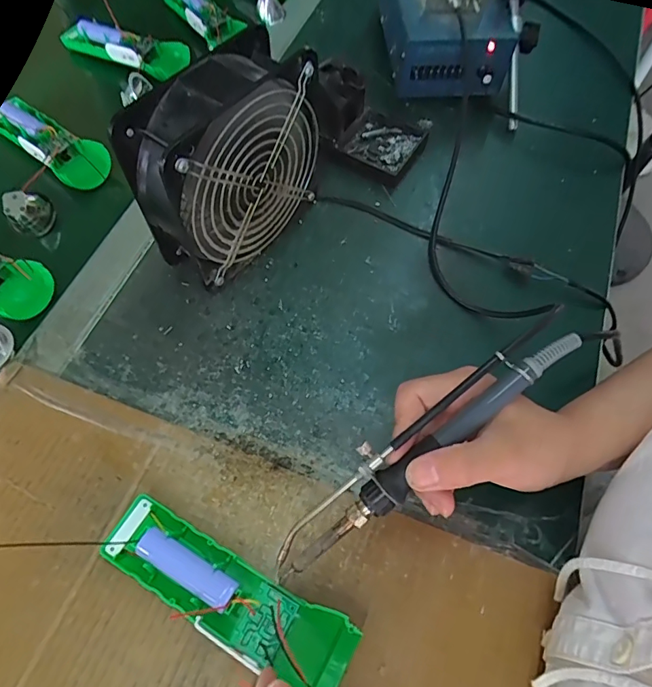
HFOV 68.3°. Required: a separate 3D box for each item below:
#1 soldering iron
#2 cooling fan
[{"bbox_3d":[0.051,0.054,0.260,0.205,0.018,0.029,-41,65,1],"label":"soldering iron"},{"bbox_3d":[-0.067,-0.117,0.354,0.053,0.159,0.136,41,69,19],"label":"cooling fan"}]

